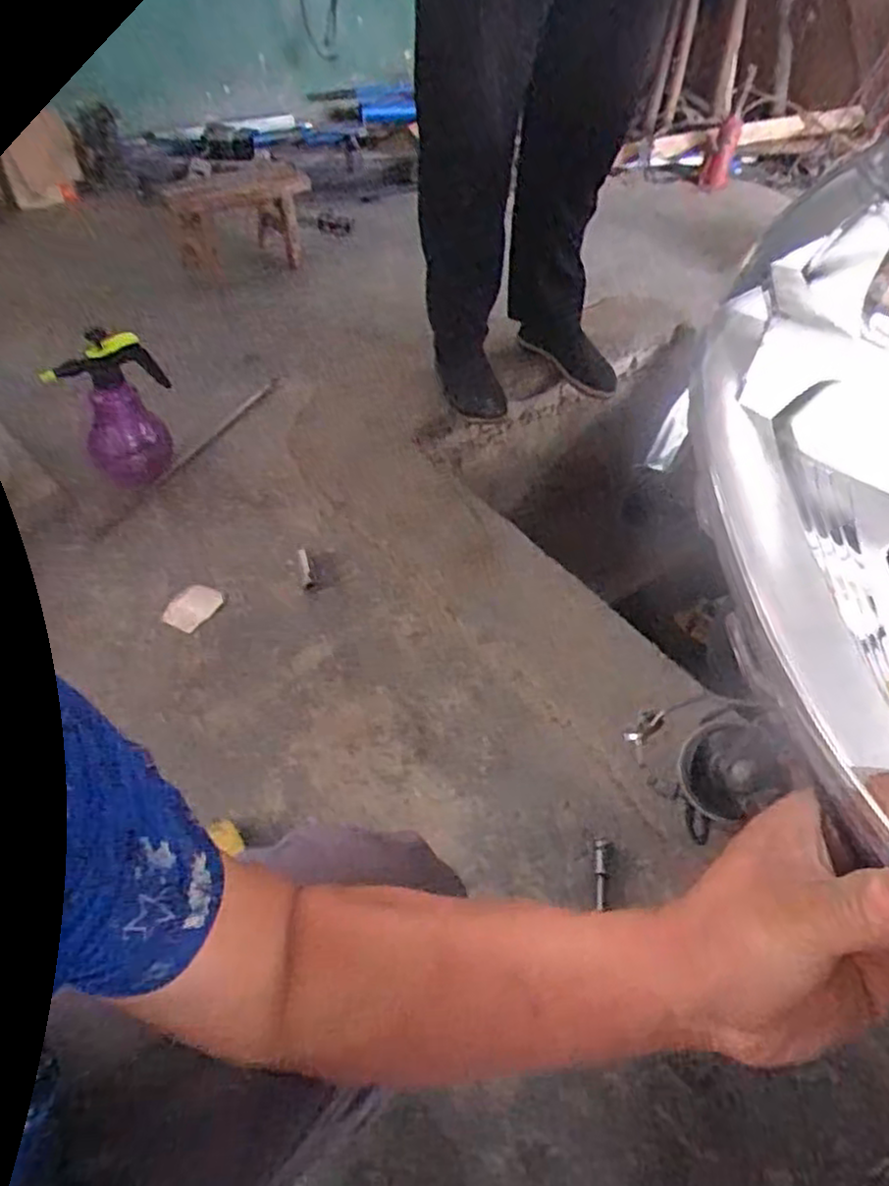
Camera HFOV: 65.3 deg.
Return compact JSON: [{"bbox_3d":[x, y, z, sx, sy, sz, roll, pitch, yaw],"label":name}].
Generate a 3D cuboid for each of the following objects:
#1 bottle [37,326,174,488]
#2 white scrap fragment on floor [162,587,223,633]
[{"bbox_3d":[-0.548,-0.294,1.152,0.166,0.233,0.115,-5,49,-9],"label":"bottle"},{"bbox_3d":[-0.381,0.021,1.055,0.059,0.013,0.082,20,50,14],"label":"white scrap fragment on floor"}]

